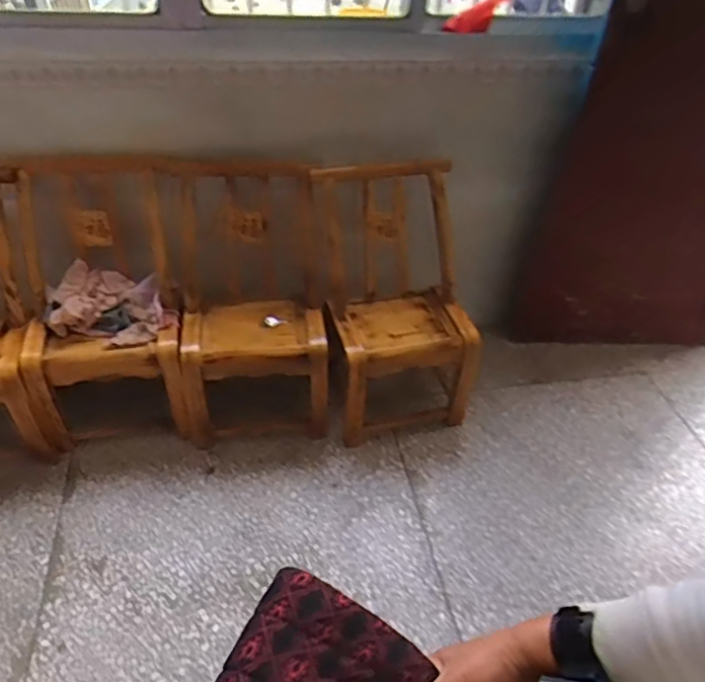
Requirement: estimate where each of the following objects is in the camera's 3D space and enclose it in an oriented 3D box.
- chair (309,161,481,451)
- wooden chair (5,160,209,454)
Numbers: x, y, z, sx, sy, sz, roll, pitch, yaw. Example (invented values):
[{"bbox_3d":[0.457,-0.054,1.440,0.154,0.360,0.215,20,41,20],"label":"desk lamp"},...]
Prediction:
[{"bbox_3d":[0.137,-0.091,1.723,0.447,0.746,0.409,-7,43,-12],"label":"chair"},{"bbox_3d":[-0.671,-0.098,1.609,0.413,0.676,0.446,-4,42,-10],"label":"wooden chair"}]

